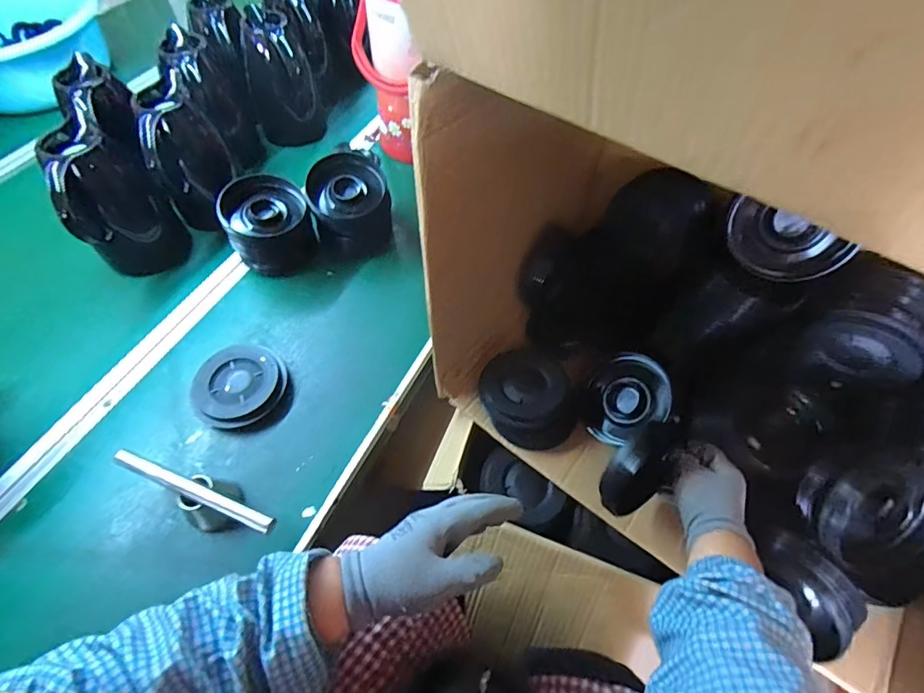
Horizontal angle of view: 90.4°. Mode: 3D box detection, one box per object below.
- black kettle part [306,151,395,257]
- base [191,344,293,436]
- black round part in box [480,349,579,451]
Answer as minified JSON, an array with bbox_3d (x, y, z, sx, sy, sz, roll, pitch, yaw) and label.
[{"bbox_3d":[-0.179,-0.220,0.739,0.127,0.122,0.111,-12,58,-9],"label":"black kettle part"},{"bbox_3d":[-0.291,0.054,0.620,0.127,0.023,0.118,1,57,-1],"label":"base"},{"bbox_3d":[0.095,0.067,0.625,0.125,0.060,0.127,1,57,-1],"label":"black round part in box"}]

